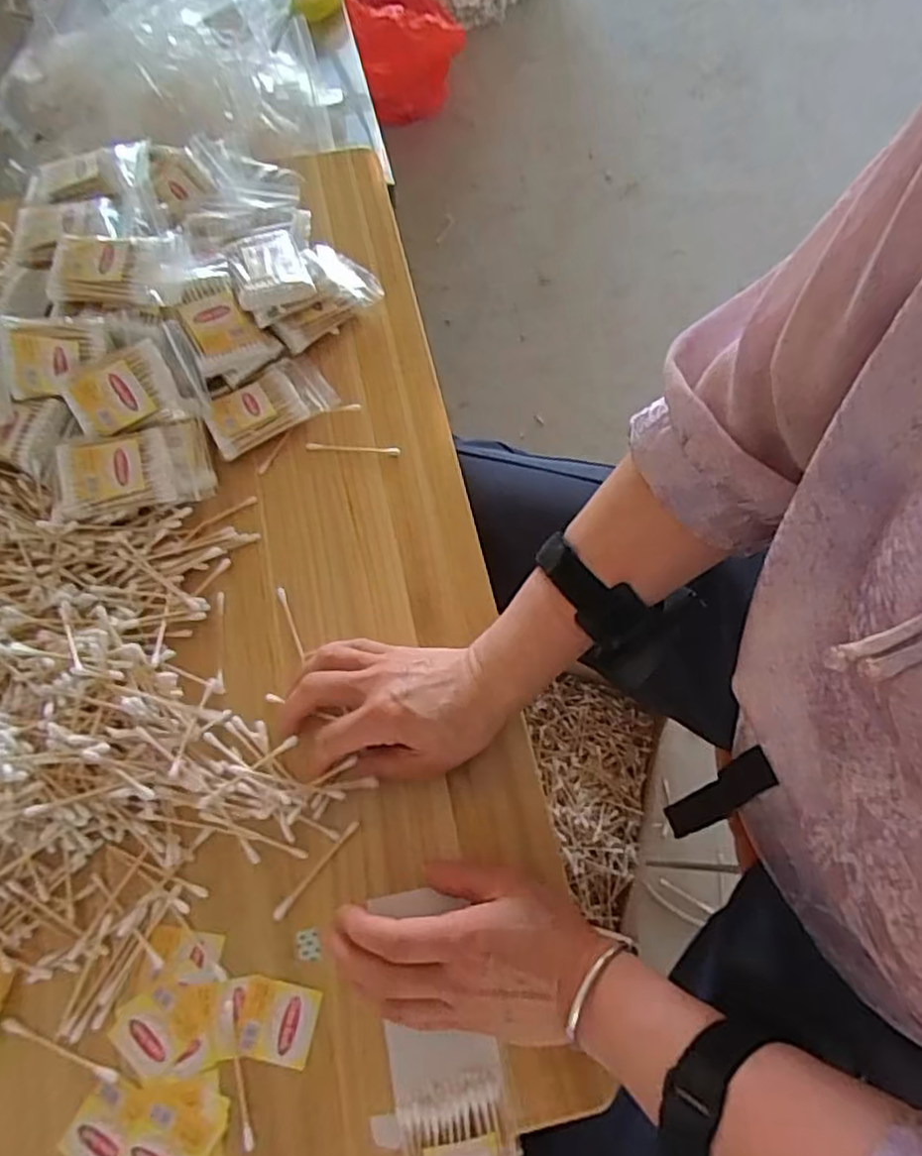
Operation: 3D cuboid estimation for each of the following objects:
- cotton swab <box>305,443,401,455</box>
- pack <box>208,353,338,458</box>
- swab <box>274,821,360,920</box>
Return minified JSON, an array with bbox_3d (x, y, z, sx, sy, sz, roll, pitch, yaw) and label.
[{"bbox_3d":[-0.084,-0.101,0.540,0.073,0.006,0.006,2,69,2],"label":"cotton swab"},{"bbox_3d":[-0.153,-0.138,0.541,0.097,0.022,0.064,-30,71,-11],"label":"pack"},{"bbox_3d":[-0.089,0.181,0.427,0.007,0.009,0.071,39,74,15],"label":"swab"}]

